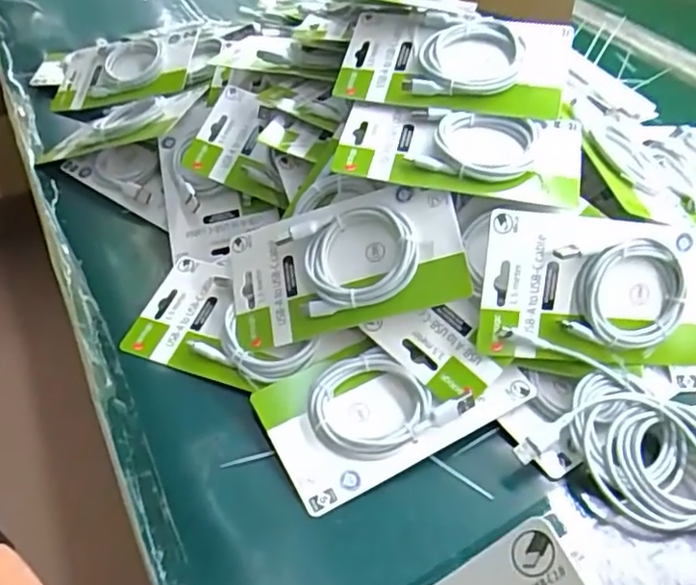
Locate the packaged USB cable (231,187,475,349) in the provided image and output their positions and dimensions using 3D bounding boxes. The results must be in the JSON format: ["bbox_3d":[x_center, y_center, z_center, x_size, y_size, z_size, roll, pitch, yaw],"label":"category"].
[{"bbox_3d":[-0.007,-0.020,0.470,0.176,0.020,0.094,-15,71,15],"label":"packaged USB cable"}]

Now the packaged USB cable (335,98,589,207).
[{"bbox_3d":[0.082,-0.109,0.482,0.179,0.027,0.082,11,45,7],"label":"packaged USB cable"}]

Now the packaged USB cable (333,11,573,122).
[{"bbox_3d":[0.083,-0.188,0.514,0.177,0.025,0.095,10,72,14],"label":"packaged USB cable"}]

